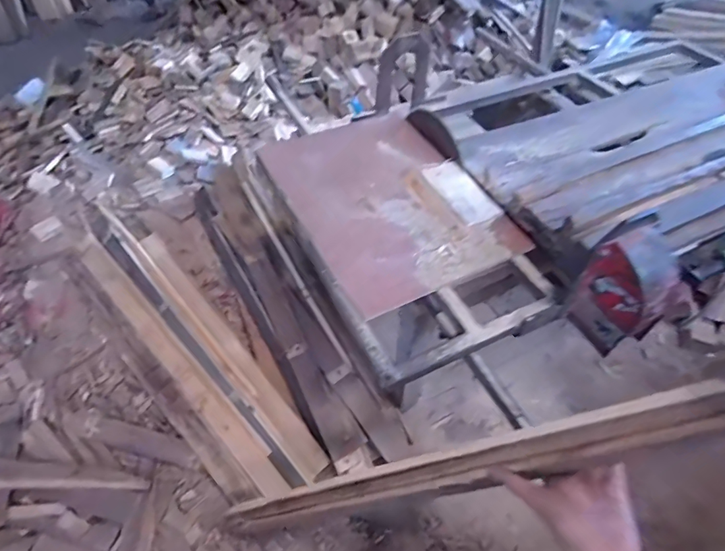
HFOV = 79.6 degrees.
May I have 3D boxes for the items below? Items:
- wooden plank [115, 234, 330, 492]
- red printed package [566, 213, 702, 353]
[{"bbox_3d":[-0.443,0.218,1.376,0.968,0.023,0.104,47,48,15],"label":"wooden plank"},{"bbox_3d":[0.436,0.022,0.717,0.118,0.217,0.110,-19,50,-14],"label":"red printed package"}]

